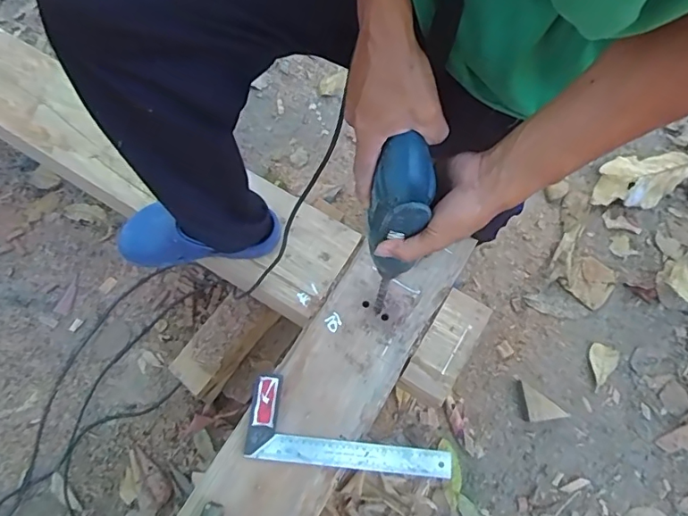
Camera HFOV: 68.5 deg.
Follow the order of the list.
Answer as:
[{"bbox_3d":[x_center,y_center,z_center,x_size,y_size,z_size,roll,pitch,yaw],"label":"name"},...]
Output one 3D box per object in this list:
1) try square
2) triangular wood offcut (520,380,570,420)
[{"bbox_3d":[0.010,0.251,0.753,0.297,0.015,0.115,6,71,2],"label":"try square"},{"bbox_3d":[0.431,0.332,1.120,0.113,0.016,0.063,36,75,11],"label":"triangular wood offcut"}]

